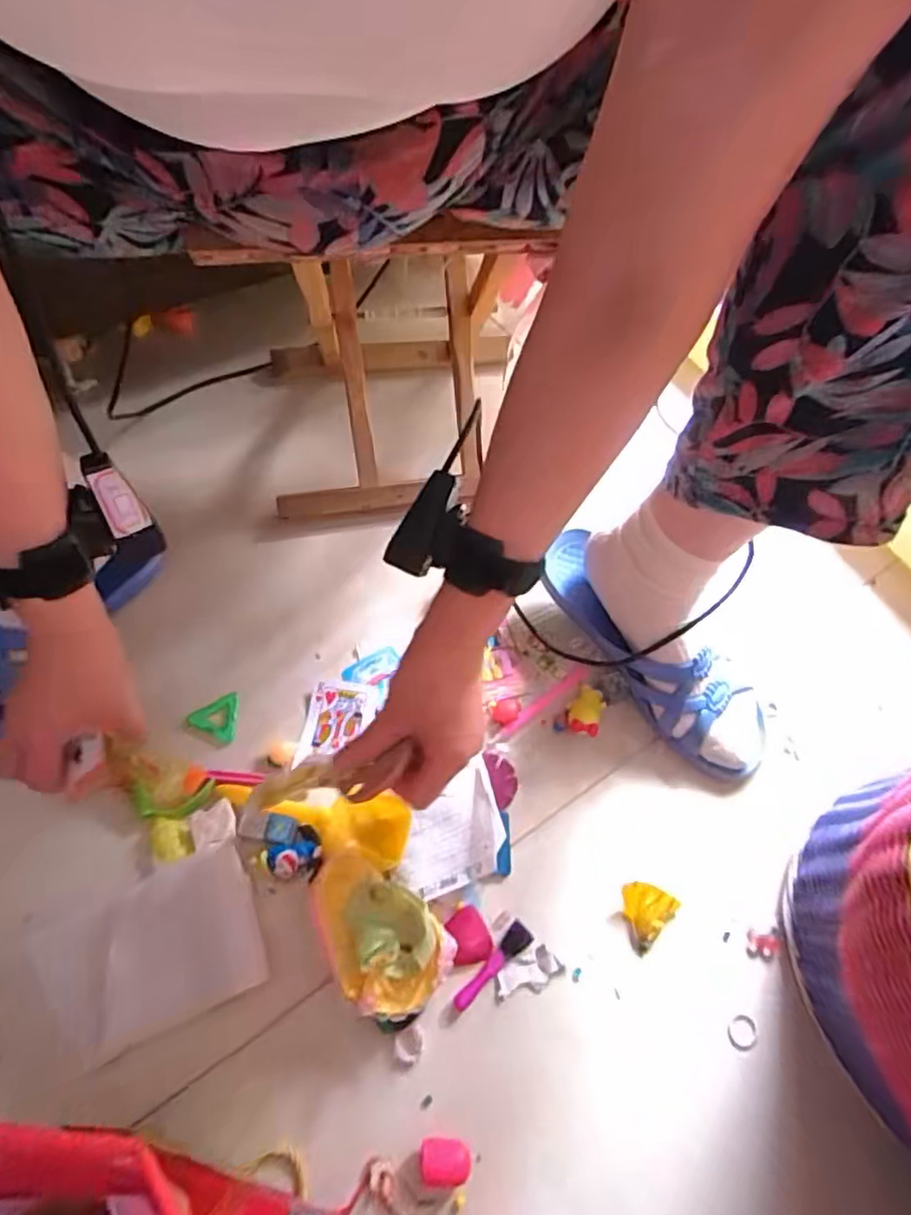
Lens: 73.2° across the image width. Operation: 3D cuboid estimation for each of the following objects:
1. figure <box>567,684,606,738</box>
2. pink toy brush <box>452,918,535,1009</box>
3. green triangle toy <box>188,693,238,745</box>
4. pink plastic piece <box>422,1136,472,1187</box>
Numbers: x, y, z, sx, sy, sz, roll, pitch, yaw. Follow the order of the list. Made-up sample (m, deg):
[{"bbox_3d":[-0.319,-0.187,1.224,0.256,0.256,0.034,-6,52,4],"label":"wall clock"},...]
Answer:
[{"bbox_3d":[0.116,0.090,0.543,0.029,0.019,0.048,23,59,11],"label":"figure"},{"bbox_3d":[0.026,0.256,0.437,0.070,0.005,0.016,-37,66,-24],"label":"pink toy brush"},{"bbox_3d":[-0.210,0.096,0.529,0.039,0.005,0.046,-5,58,-6],"label":"green triangle toy"},{"bbox_3d":[-0.006,0.343,0.379,0.030,0.014,0.024,3,57,-1],"label":"pink plastic piece"}]

